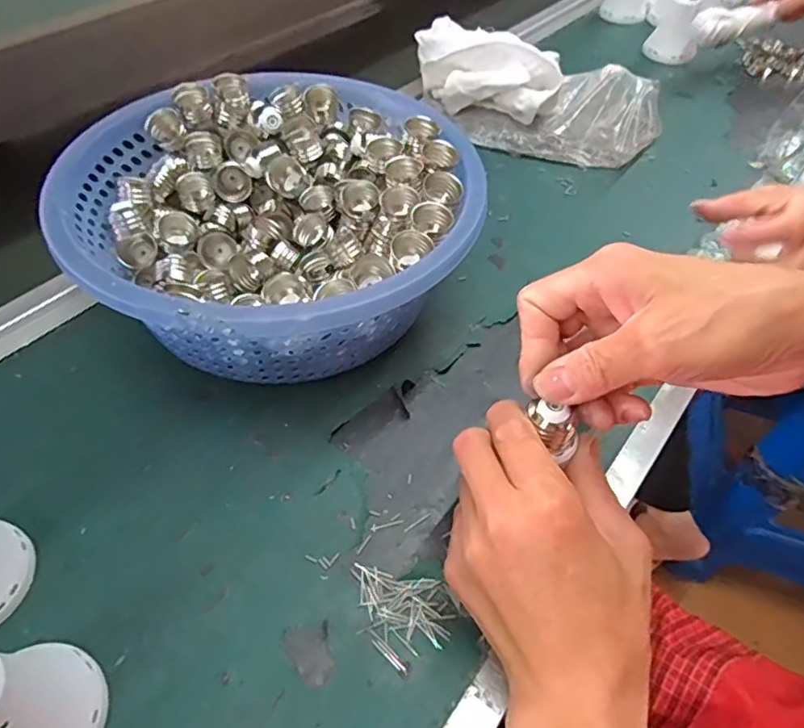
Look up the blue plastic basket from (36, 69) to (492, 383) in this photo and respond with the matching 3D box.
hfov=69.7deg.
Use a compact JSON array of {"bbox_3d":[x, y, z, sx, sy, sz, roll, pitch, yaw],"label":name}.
[{"bbox_3d":[-0.086,-0.097,0.421,0.273,0.106,0.265,-7,52,-9],"label":"blue plastic basket"}]

